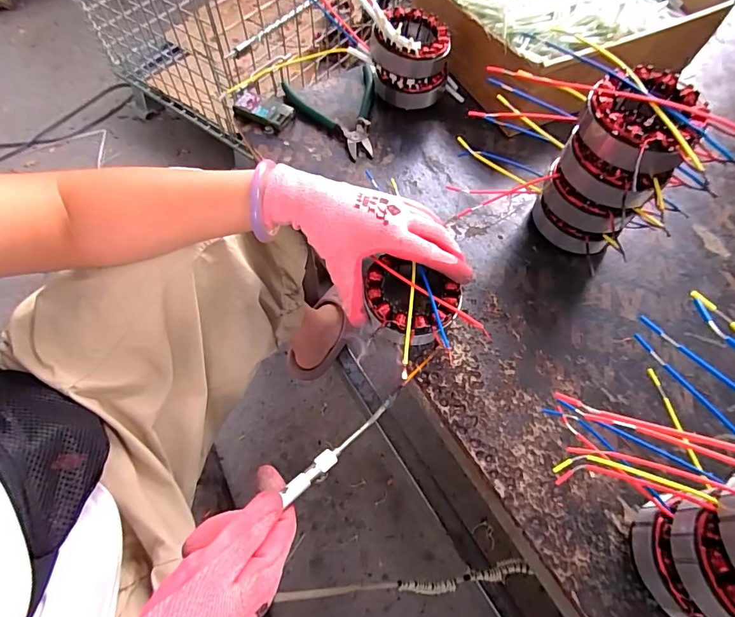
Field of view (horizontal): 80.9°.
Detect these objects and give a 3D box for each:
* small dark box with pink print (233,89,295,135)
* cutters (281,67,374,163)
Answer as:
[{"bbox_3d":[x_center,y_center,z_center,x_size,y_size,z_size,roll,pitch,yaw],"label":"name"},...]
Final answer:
[{"bbox_3d":[-0.127,-0.237,0.518,0.072,0.016,0.038,19,64,9],"label":"small dark box with pink print"},{"bbox_3d":[-0.027,-0.234,0.523,0.109,0.020,0.132,-21,64,-11],"label":"cutters"}]

